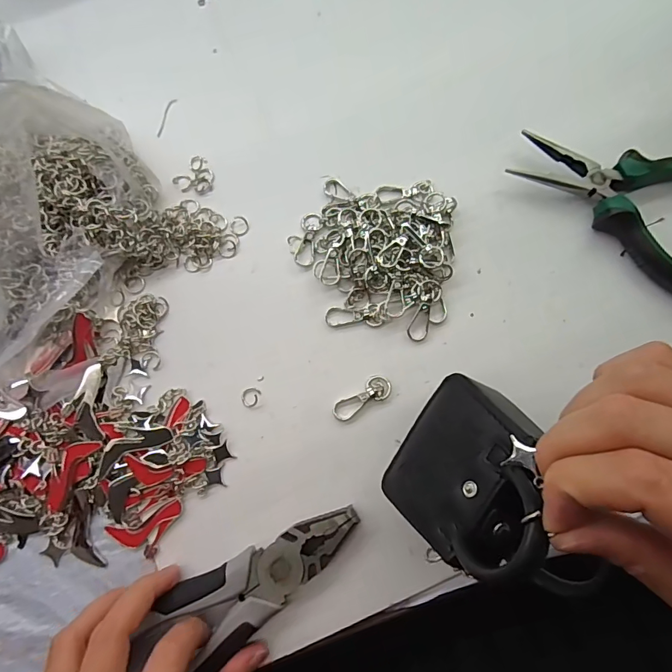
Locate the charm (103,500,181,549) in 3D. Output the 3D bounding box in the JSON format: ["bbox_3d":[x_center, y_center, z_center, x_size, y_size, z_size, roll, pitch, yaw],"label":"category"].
[{"bbox_3d":[-0.112,0.116,0.258,0.046,0.004,0.019,-22,79,-4],"label":"charm"}]

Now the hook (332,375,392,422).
[{"bbox_3d":[0.016,0.039,0.272,0.040,0.004,0.015,-30,79,-5],"label":"hook"}]

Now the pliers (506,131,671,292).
[{"bbox_3d":[0.192,-0.087,0.287,0.146,0.022,0.092,22,79,5],"label":"pliers"}]

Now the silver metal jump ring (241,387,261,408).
[{"bbox_3d":[-0.055,0.039,0.273,0.011,0.004,0.012,0,78,1],"label":"silver metal jump ring"}]

